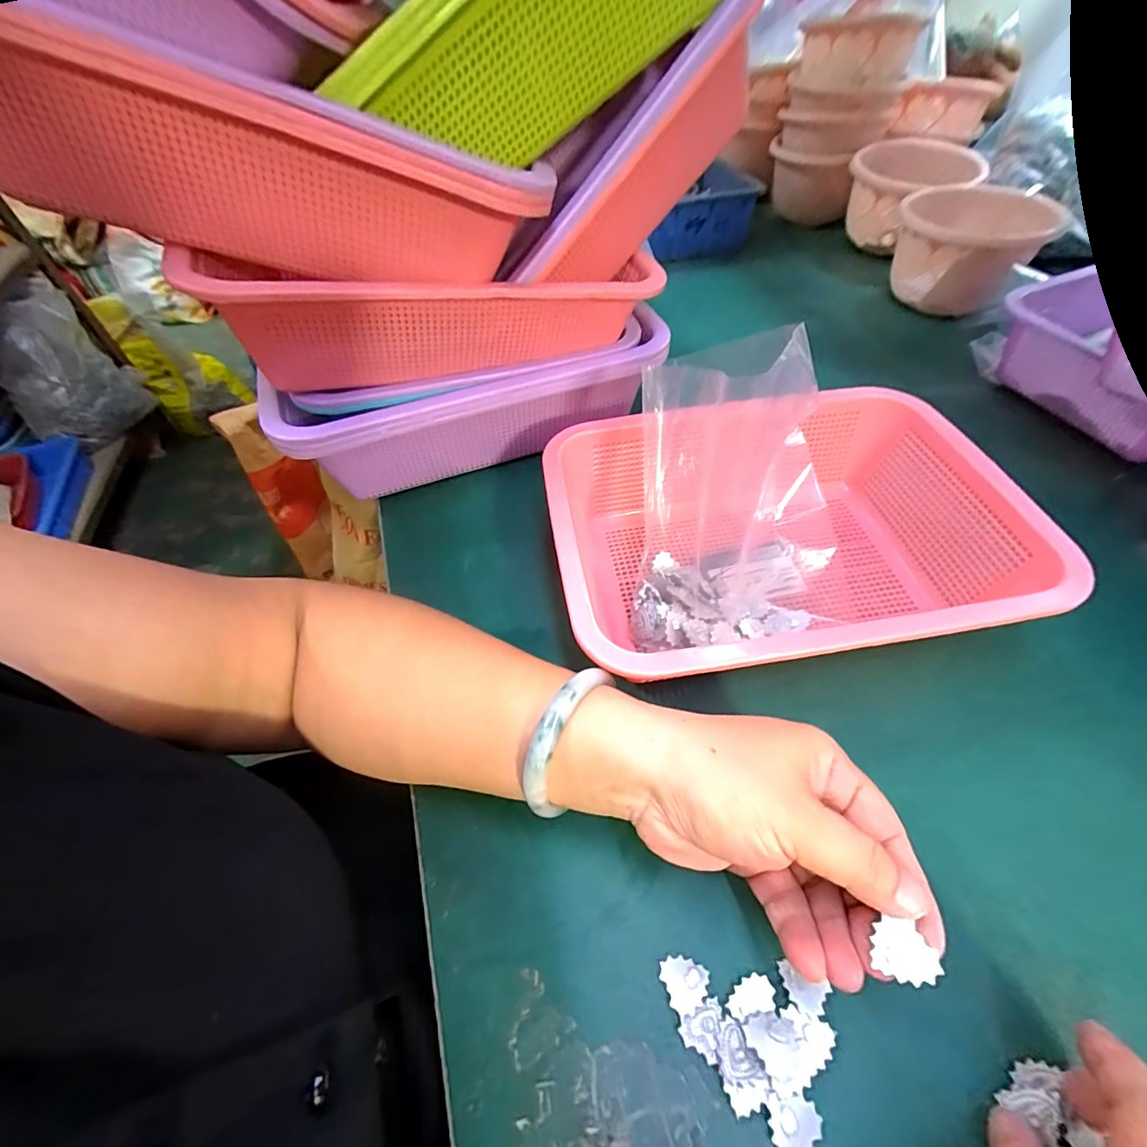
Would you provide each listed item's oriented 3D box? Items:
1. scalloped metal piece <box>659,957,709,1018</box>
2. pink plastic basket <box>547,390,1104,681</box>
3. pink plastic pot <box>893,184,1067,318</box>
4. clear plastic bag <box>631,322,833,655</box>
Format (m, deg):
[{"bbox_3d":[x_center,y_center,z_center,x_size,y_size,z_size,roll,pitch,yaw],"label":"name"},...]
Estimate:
[{"bbox_3d":[0.048,0.175,0.212,0.019,0.006,0.019,-18,53,-10],"label":"scalloped metal piece"},{"bbox_3d":[0.125,-0.025,0.322,0.257,0.075,0.204,-8,52,-3],"label":"pink plastic basket"},{"bbox_3d":[0.437,-0.362,0.555,0.145,0.096,0.149,33,61,26],"label":"pink plastic pot"},{"bbox_3d":[0.098,-0.045,0.312,0.111,0.114,0.152,3,52,5],"label":"clear plastic bag"}]

